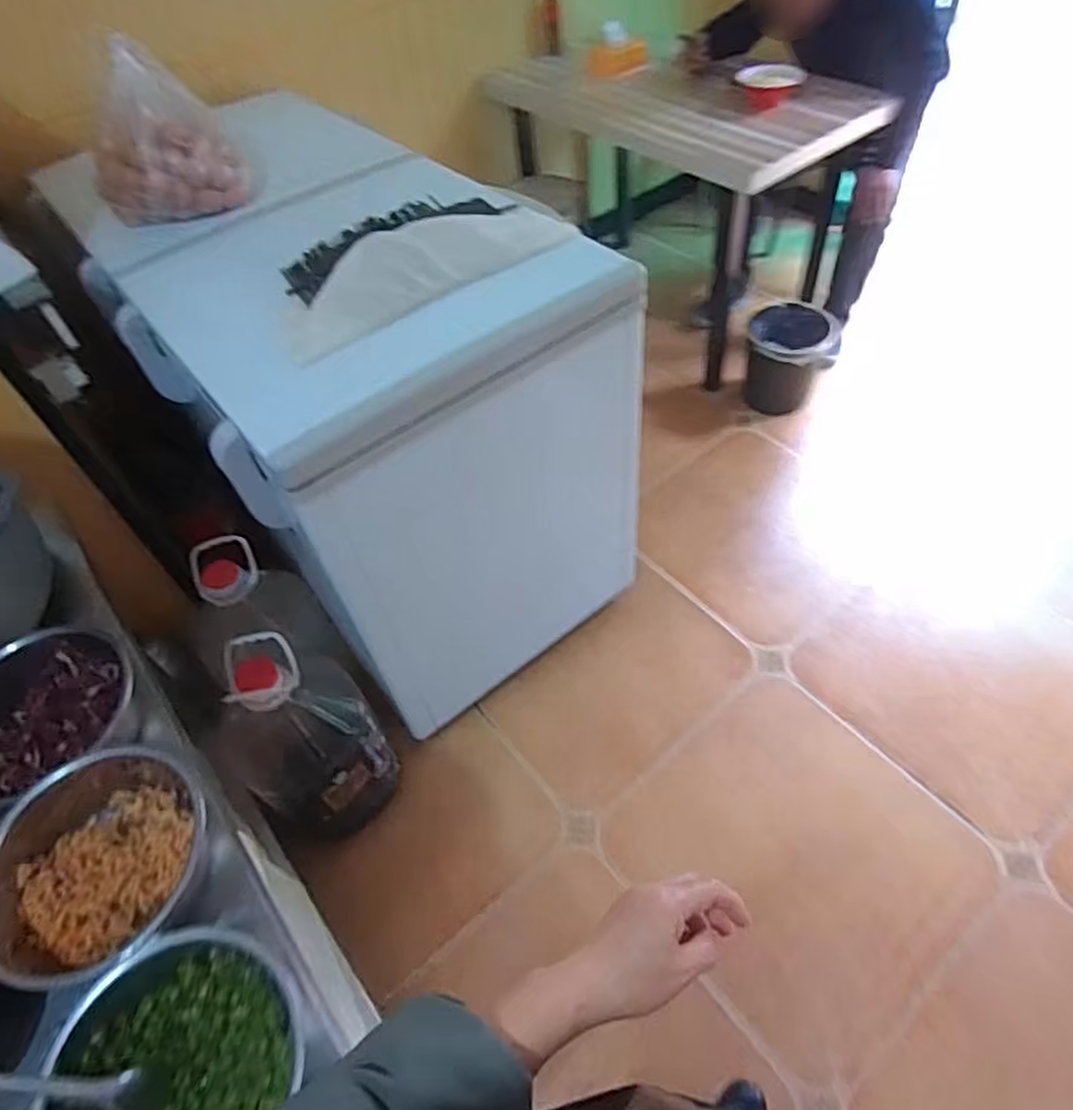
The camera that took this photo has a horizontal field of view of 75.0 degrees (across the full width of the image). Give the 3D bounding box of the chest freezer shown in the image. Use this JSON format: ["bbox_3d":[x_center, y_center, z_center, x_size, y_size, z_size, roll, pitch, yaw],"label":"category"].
[{"bbox_3d":[-0.324,-0.289,1.521,0.700,0.838,0.901,-35,56,-19],"label":"chest freezer"}]

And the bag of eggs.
[{"bbox_3d":[-0.709,-0.773,1.323,0.262,0.272,0.169,-30,55,-16],"label":"bag of eggs"}]

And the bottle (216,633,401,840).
[{"bbox_3d":[-0.458,0.360,1.370,0.296,0.481,0.273,-35,56,-19],"label":"bottle"}]

